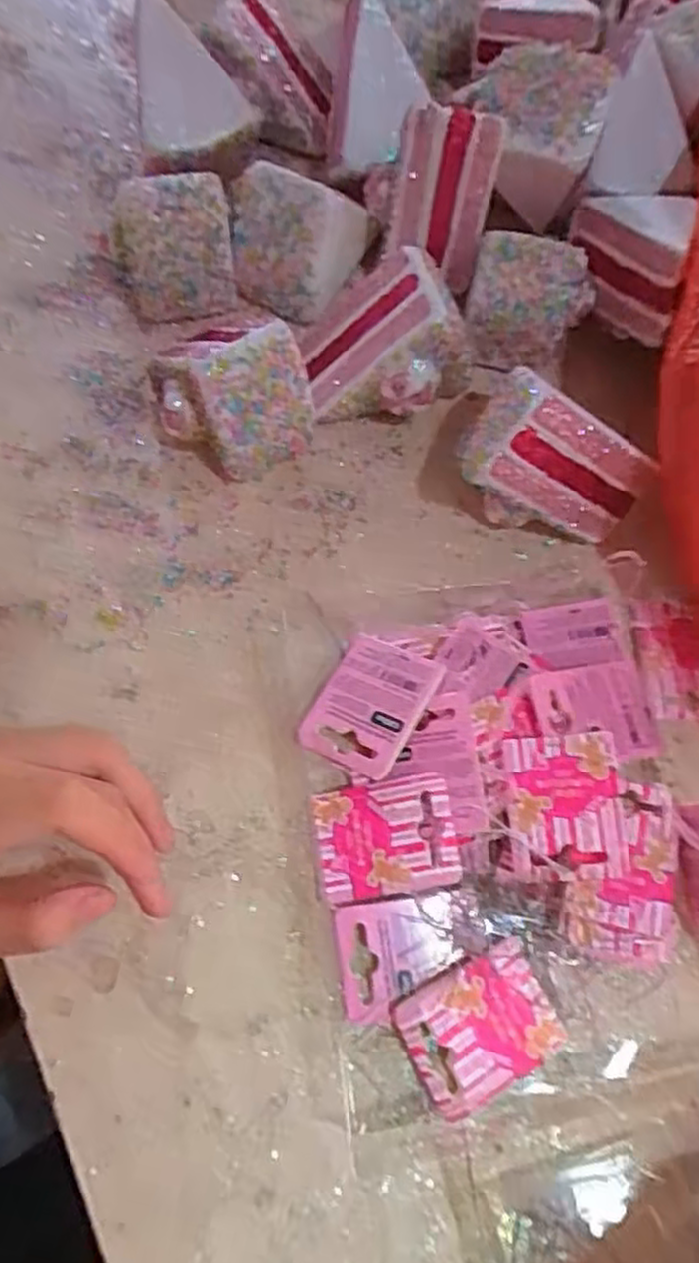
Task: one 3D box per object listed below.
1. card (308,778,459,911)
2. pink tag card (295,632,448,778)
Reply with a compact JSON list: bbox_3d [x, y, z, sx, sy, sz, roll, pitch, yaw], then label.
[{"bbox_3d":[0.014,0.086,0.305,0.058,0.004,0.044,-13,67,13],"label":"card"},{"bbox_3d":[0.009,0.032,0.326,0.046,0.009,0.059,23,68,26],"label":"pink tag card"}]

